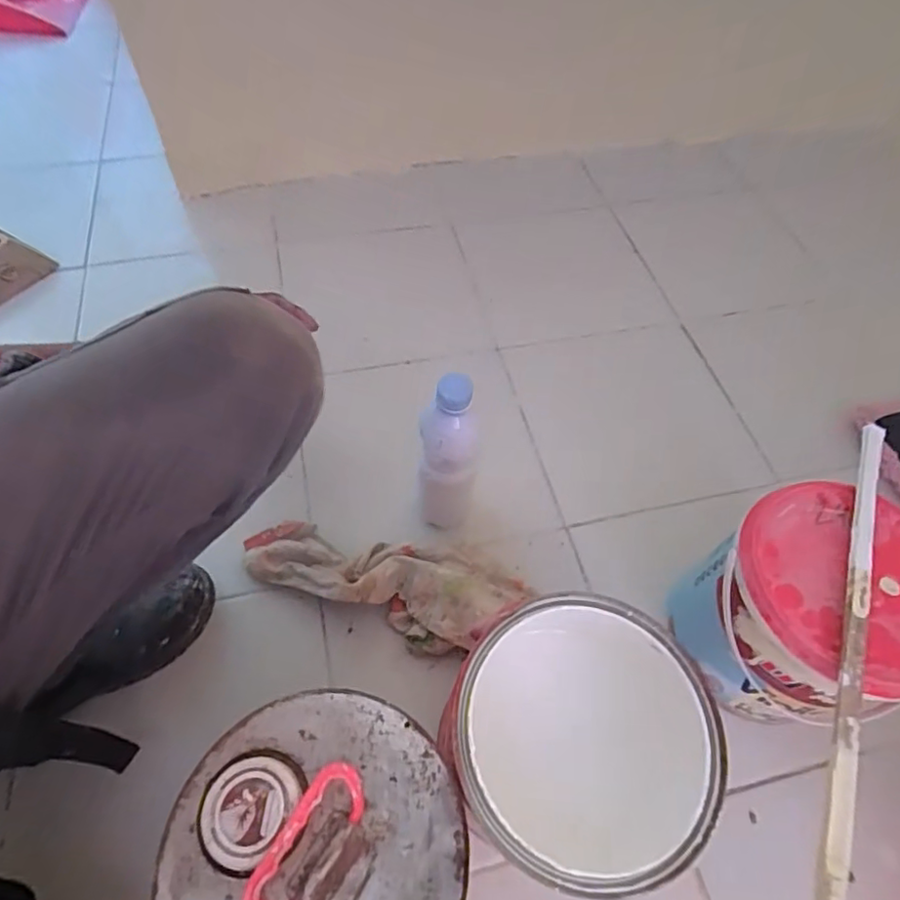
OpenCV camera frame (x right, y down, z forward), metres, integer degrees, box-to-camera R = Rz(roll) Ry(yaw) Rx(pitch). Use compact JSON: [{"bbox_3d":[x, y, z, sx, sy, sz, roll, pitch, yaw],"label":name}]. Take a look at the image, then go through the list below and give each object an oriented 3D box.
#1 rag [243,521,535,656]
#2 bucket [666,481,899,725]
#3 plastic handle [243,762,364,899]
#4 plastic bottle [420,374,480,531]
[{"bbox_3d":[-0.078,0.144,0.631,0.316,0.049,0.107,15,58,6],"label":"rag"},{"bbox_3d":[0.338,0.151,0.551,0.179,0.173,0.174,2,58,-2],"label":"bucket"},{"bbox_3d":[-0.081,0.225,0.328,0.032,0.016,0.085,29,61,14],"label":"plastic handle"},{"bbox_3d":[-0.001,0.003,0.609,0.057,0.243,0.069,6,58,0],"label":"plastic bottle"}]

